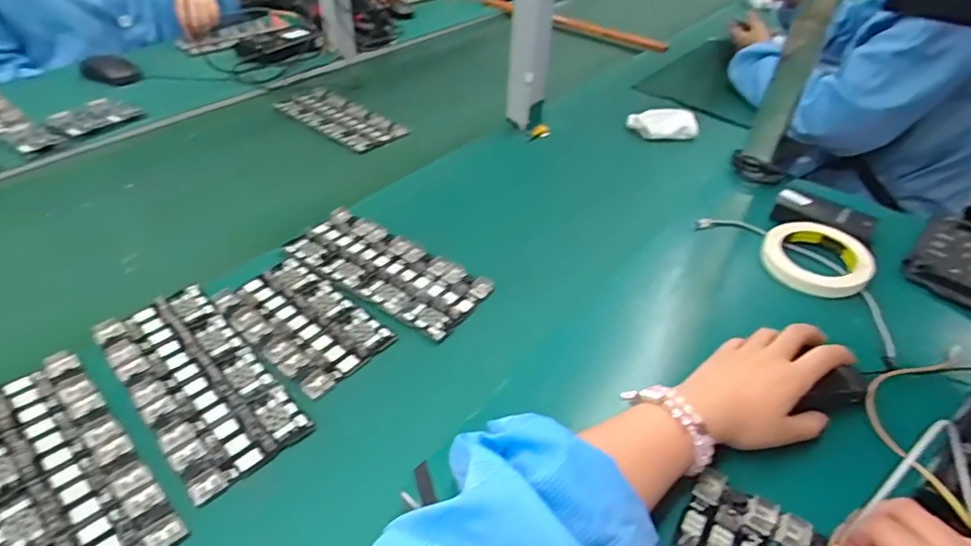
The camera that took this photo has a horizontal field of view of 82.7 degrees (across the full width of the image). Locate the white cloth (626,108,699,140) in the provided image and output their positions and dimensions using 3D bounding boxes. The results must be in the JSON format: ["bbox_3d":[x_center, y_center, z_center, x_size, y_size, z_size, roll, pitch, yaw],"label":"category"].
[{"bbox_3d":[0.280,-0.229,0.876,0.109,0.038,0.050,11,41,8],"label":"white cloth"}]

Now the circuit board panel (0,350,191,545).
[{"bbox_3d":[-0.323,0.148,0.412,0.218,0.004,0.099,34,50,30],"label":"circuit board panel"}]

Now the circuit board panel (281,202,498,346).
[{"bbox_3d":[-0.108,-0.008,0.603,0.222,0.008,0.098,26,46,23],"label":"circuit board panel"}]

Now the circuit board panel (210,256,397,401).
[{"bbox_3d":[-0.180,0.046,0.540,0.163,0.006,0.096,32,49,28],"label":"circuit board panel"}]

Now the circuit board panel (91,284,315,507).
[{"bbox_3d":[-0.254,0.090,0.483,0.096,0.005,0.223,-32,53,-33],"label":"circuit board panel"}]

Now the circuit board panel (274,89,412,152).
[{"bbox_3d":[-0.233,-0.249,0.889,0.224,0.011,0.102,34,50,30],"label":"circuit board panel"}]

